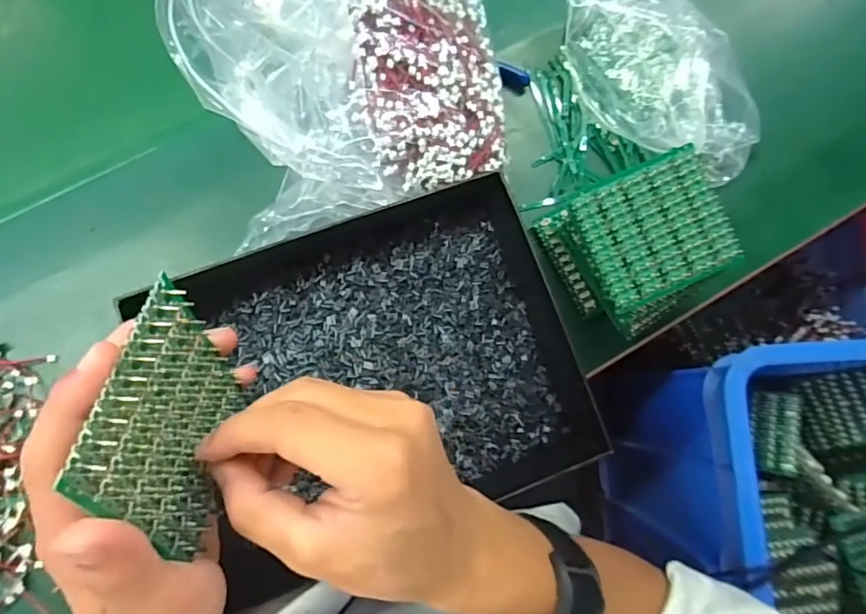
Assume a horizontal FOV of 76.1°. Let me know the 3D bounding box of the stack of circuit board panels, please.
[{"bbox_3d":[0.140,-0.040,0.377,0.091,0.065,0.101,-27,86,-8],"label":"stack of circuit board panels"}]

